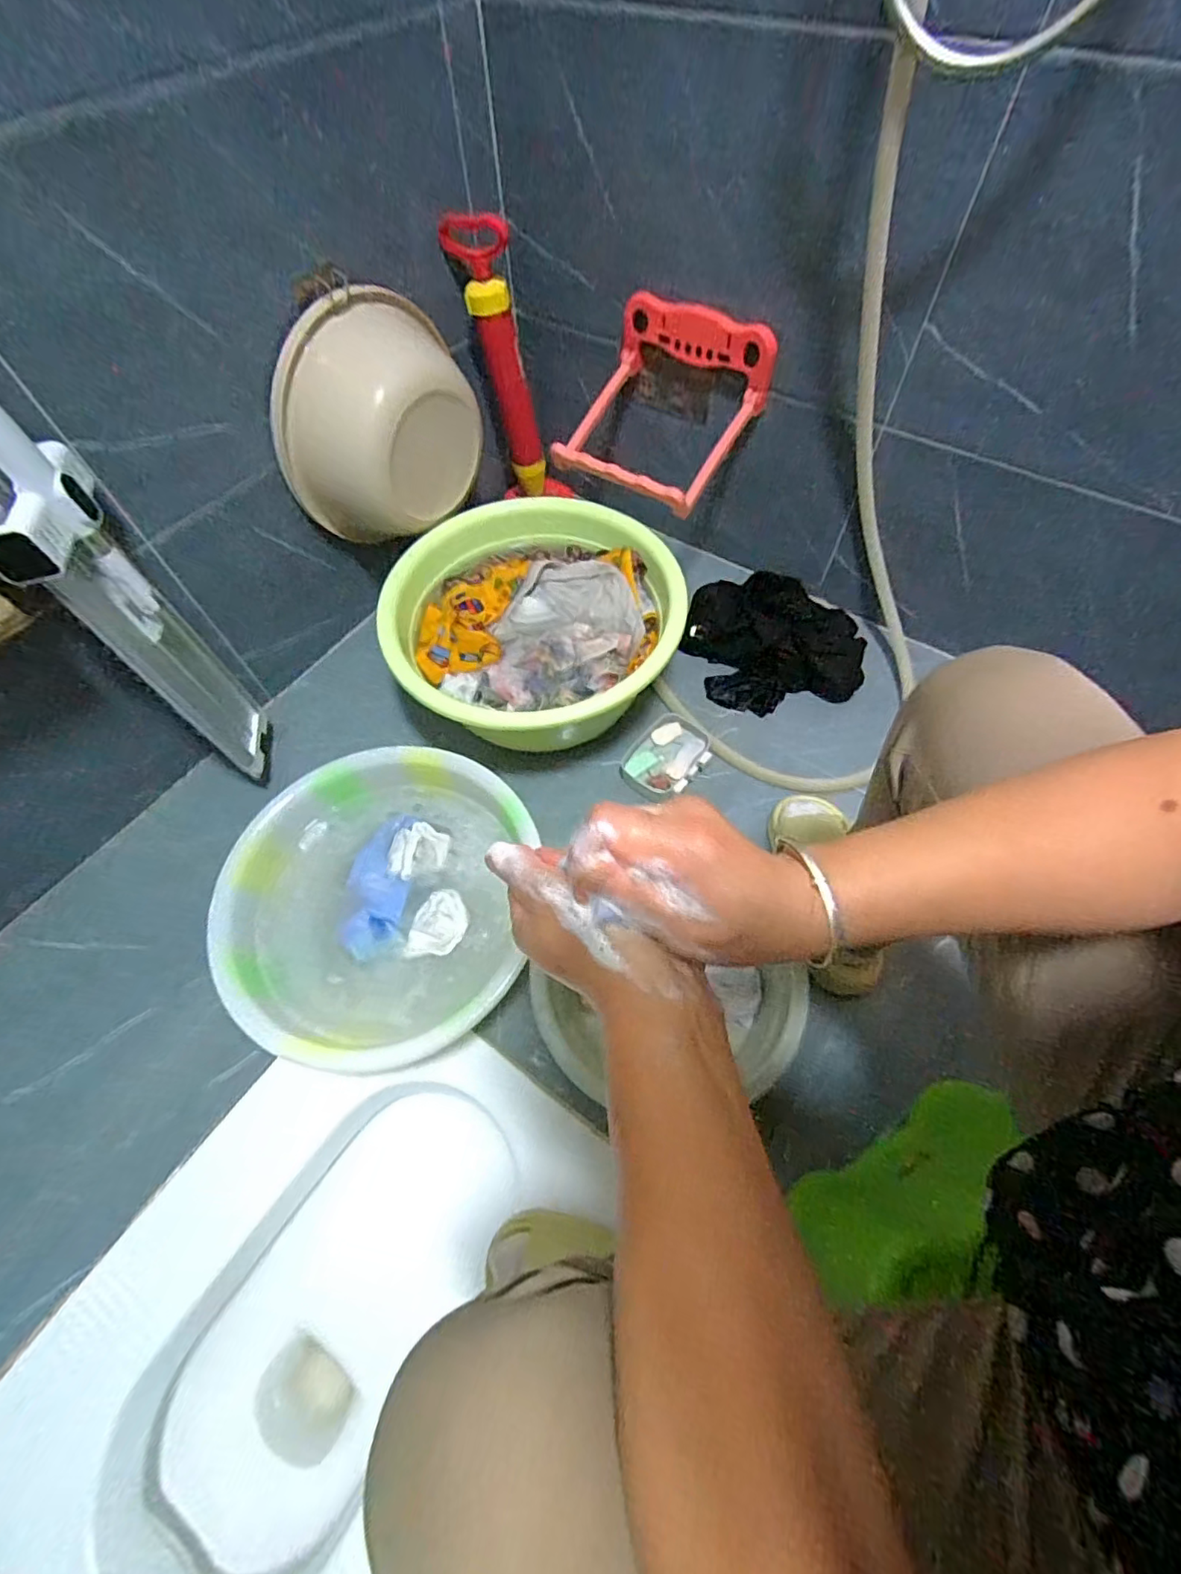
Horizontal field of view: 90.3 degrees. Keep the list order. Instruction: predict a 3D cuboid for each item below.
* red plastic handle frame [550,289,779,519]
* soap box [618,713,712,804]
[{"bbox_3d":[0.082,-0.521,0.791,0.247,0.138,0.214,29,65,17],"label":"red plastic handle frame"},{"bbox_3d":[0.109,-0.046,0.826,0.099,0.025,0.131,35,67,20],"label":"soap box"}]

